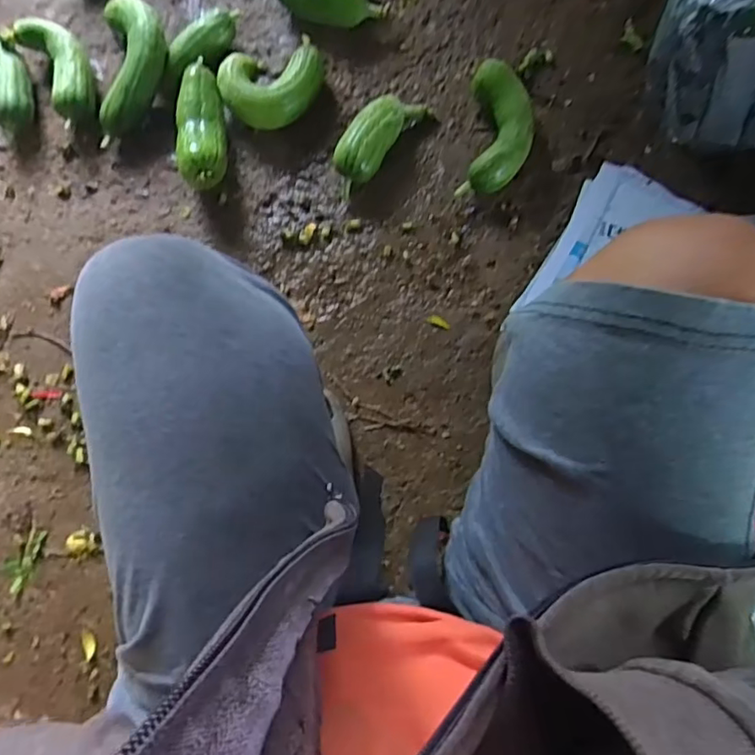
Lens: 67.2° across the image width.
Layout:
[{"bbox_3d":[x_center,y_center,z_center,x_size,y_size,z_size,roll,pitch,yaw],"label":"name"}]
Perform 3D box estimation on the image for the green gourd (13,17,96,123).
[{"bbox_3d":[-0.448,-0.440,0.821,0.075,0.056,0.168,-31,82,-2],"label":"green gourd"}]

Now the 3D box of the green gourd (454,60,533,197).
[{"bbox_3d":[0.168,-0.340,0.792,0.090,0.061,0.183,9,83,4],"label":"green gourd"}]

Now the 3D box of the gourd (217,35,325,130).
[{"bbox_3d":[-0.144,-0.411,0.804,0.148,0.068,0.116,-17,82,0],"label":"gourd"}]

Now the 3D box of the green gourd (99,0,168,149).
[{"bbox_3d":[-0.344,-0.430,0.806,0.096,0.069,0.205,4,82,3],"label":"green gourd"}]

